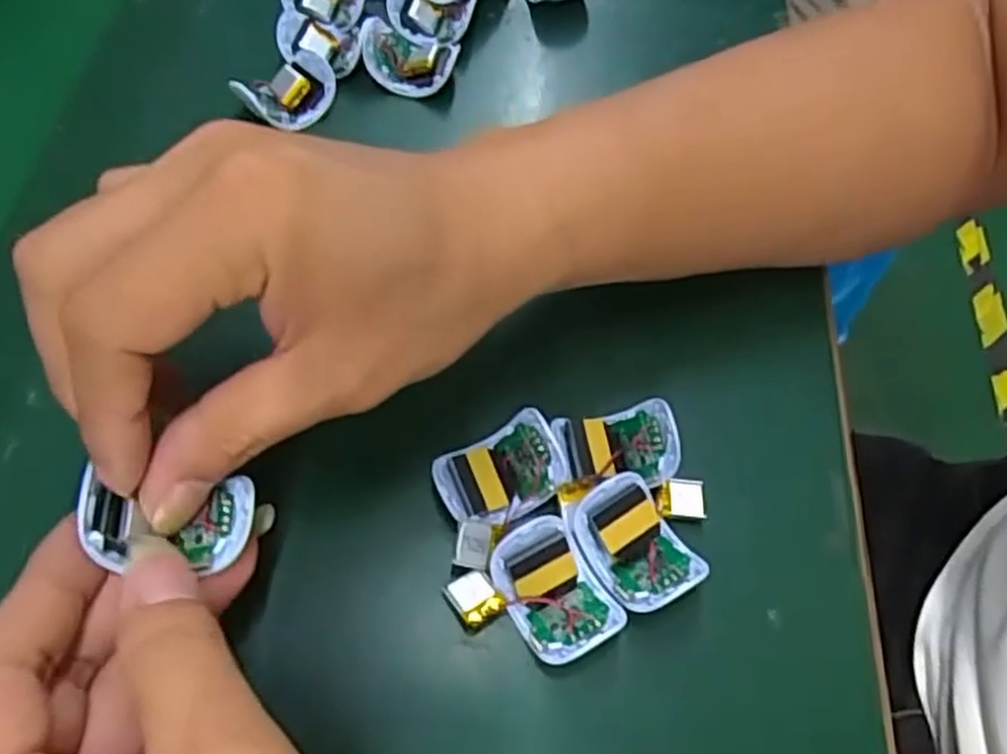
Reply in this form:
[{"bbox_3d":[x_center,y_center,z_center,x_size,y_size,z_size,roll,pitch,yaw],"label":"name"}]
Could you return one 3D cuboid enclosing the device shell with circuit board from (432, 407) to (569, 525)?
[{"bbox_3d":[-0.002,0.031,0.258,0.040,0.020,0.029,-20,64,-14],"label":"device shell with circuit board"}]

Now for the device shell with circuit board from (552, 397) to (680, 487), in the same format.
[{"bbox_3d":[0.038,0.023,0.267,0.039,0.017,0.027,-4,61,-6],"label":"device shell with circuit board"}]

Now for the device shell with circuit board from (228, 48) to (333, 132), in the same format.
[{"bbox_3d":[-0.095,-0.128,0.340,0.046,0.022,0.030,-38,69,-21],"label":"device shell with circuit board"}]

